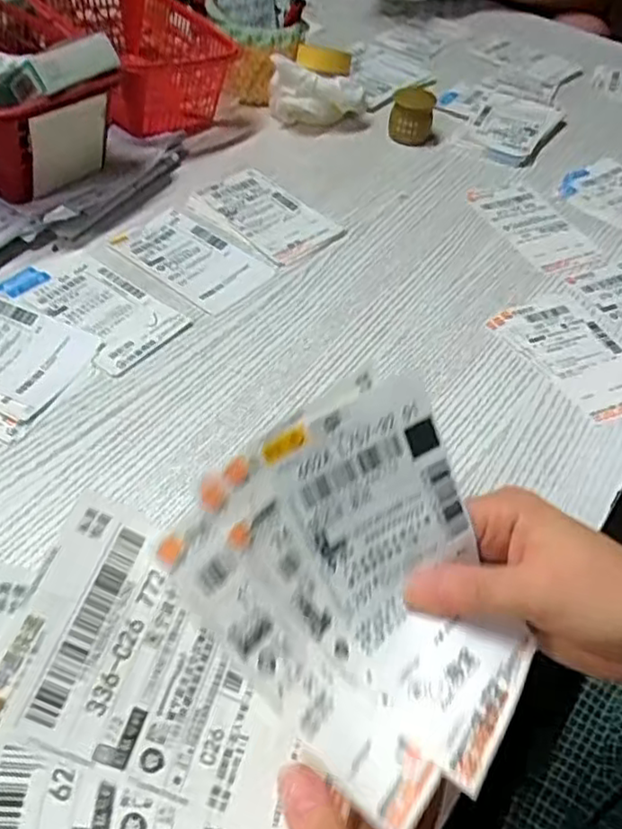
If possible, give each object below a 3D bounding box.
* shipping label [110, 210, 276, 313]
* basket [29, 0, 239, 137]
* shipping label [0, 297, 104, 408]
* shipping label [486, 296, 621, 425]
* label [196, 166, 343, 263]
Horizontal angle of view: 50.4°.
[{"bbox_3d":[-0.104,-0.136,0.567,0.128,0.005,0.076,34,55,20],"label":"shipping label"},{"bbox_3d":[-0.188,-0.385,0.709,0.155,0.079,0.229,-28,59,-25],"label":"basket"},{"bbox_3d":[-0.225,-0.053,0.482,0.129,0.007,0.073,22,52,12],"label":"shipping label"},{"bbox_3d":[0.213,-0.047,0.525,0.078,0.004,0.130,-22,56,-22],"label":"shipping label"},{"bbox_3d":[-0.041,-0.186,0.615,0.078,0.006,0.132,-35,62,-29],"label":"label"}]

